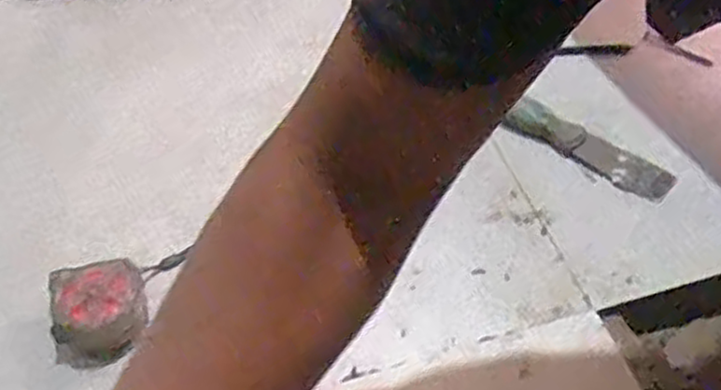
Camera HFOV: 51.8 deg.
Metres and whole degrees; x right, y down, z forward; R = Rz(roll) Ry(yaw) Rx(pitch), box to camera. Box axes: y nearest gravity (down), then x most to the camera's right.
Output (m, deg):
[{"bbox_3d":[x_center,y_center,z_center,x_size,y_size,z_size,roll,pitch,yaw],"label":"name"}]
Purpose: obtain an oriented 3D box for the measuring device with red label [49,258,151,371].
[{"bbox_3d":[-0.194,0.086,0.551,0.072,0.041,0.072,-2,48,2],"label":"measuring device with red label"}]

